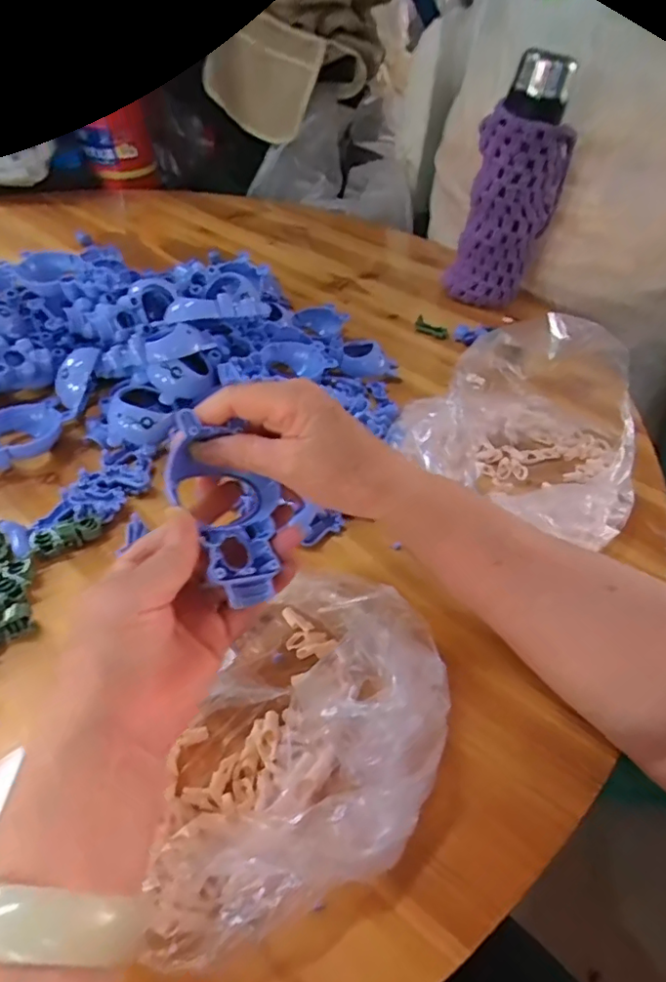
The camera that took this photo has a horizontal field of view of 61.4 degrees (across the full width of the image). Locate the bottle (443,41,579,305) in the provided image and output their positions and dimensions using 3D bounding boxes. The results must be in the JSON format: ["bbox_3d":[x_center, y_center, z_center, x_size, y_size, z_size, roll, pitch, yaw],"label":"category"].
[{"bbox_3d":[0.206,-0.345,0.664,0.095,0.253,0.076,27,49,22],"label":"bottle"}]

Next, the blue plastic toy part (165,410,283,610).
[{"bbox_3d":[-0.052,0.004,0.289,0.055,0.052,0.086,-23,49,-29],"label":"blue plastic toy part"}]

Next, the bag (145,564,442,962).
[{"bbox_3d":[-0.011,0.129,0.299,0.126,0.035,0.199,16,45,12],"label":"bag"}]

